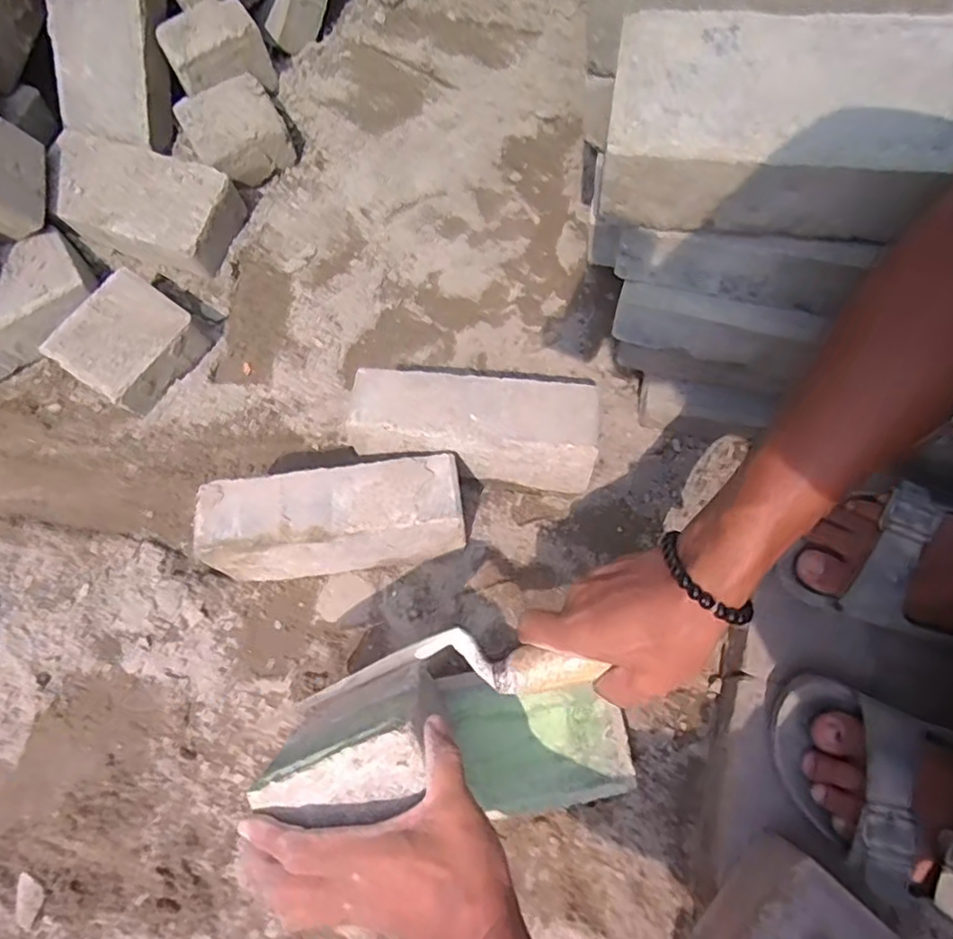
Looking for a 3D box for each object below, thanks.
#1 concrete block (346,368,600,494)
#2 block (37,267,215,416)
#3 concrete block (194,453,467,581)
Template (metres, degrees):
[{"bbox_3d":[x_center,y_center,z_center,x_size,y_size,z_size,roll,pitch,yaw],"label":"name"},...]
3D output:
[{"bbox_3d":[-0.001,-0.039,0.548,0.207,0.084,0.069,7,72,5],"label":"concrete block"},{"bbox_3d":[-0.363,-0.132,0.646,0.105,0.060,0.119,33,77,12],"label":"block"},{"bbox_3d":[-0.119,0.048,0.541,0.216,0.123,0.069,-8,71,0],"label":"concrete block"}]

